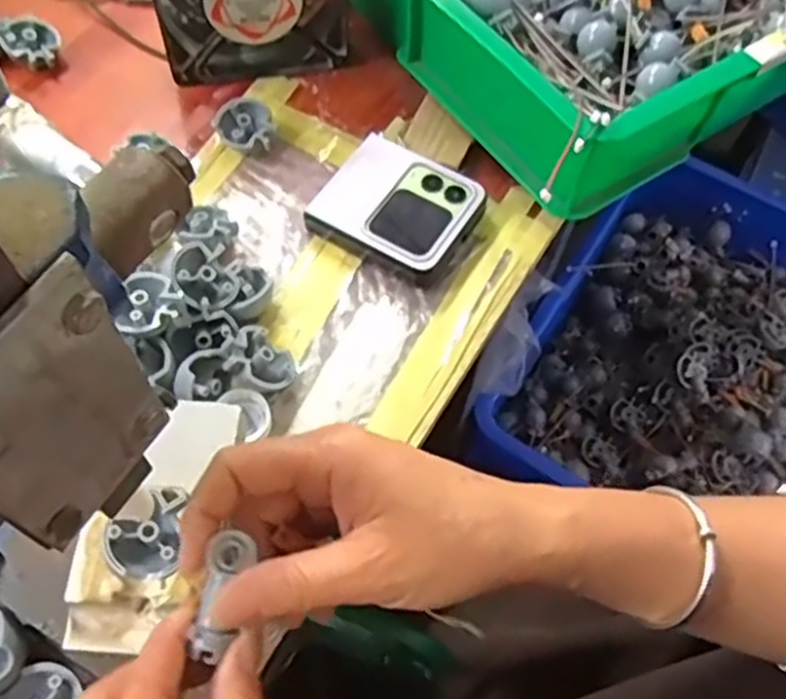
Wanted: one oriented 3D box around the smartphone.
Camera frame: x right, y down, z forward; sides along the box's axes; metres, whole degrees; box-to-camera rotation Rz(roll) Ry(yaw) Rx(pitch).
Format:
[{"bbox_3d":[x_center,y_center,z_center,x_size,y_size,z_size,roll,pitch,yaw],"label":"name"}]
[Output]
[{"bbox_3d":[0.001,-0.087,0.459,0.089,0.017,0.079,32,65,15],"label":"smartphone"}]

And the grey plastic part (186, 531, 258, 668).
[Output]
[{"bbox_3d":[-0.060,0.086,0.267,0.016,0.008,0.042,12,70,5],"label":"grey plastic part"}]

